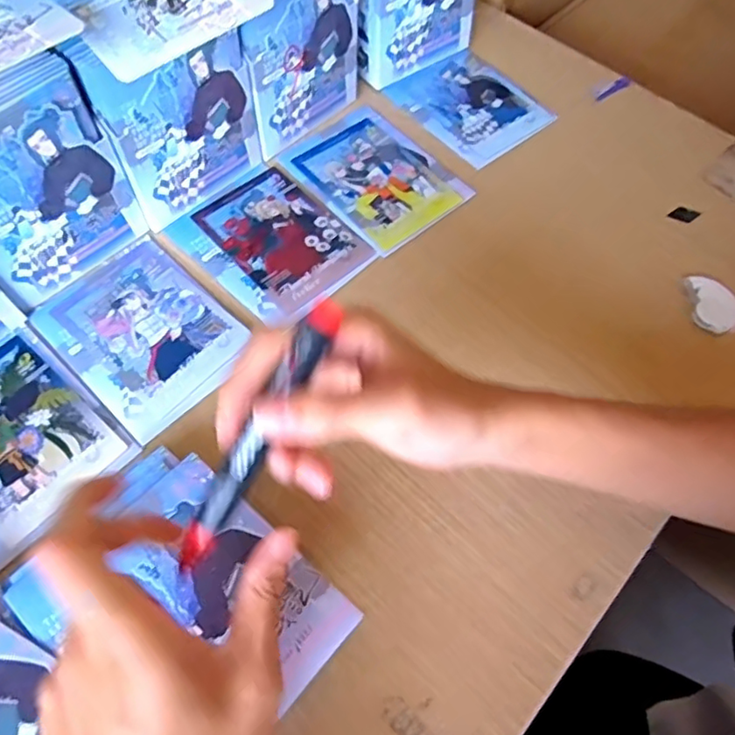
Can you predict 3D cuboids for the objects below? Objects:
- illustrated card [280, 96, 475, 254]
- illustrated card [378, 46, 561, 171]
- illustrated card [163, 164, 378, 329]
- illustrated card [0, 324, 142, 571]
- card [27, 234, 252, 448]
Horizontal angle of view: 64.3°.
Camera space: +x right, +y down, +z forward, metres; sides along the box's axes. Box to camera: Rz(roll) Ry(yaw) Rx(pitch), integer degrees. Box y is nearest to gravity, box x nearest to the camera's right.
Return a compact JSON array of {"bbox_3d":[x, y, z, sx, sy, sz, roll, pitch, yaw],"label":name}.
[{"bbox_3d":[0.006,-0.170,0.511,0.109,0.005,0.148,-38,69,-18],"label":"illustrated card"},{"bbox_3d":[0.096,-0.250,0.556,0.104,0.010,0.131,-36,71,-18],"label":"illustrated card"},{"bbox_3d":[-0.077,-0.102,0.474,0.111,0.004,0.136,-40,71,-19],"label":"illustrated card"},{"bbox_3d":[-0.239,0.047,0.393,0.135,0.004,0.108,41,69,16],"label":"illustrated card"},{"bbox_3d":[-0.165,-0.029,0.432,0.141,0.004,0.110,42,69,16],"label":"card"}]

